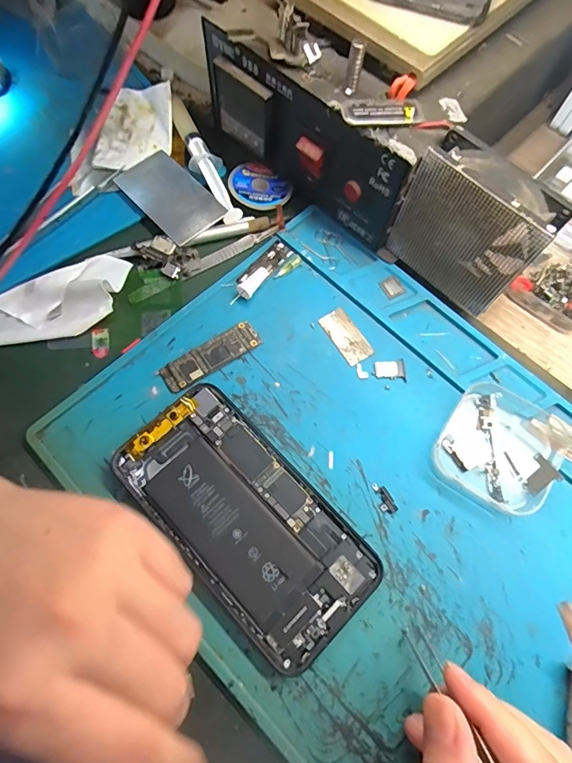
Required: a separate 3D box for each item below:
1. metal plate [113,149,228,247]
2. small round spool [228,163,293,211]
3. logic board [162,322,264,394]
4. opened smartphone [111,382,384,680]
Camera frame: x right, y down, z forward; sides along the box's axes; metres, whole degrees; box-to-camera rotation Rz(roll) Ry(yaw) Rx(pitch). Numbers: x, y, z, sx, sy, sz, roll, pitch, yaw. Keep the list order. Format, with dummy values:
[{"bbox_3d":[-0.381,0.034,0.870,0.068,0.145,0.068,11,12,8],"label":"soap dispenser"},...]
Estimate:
[{"bbox_3d":[-0.082,-0.131,0.314,0.044,0.006,0.076,-41,75,-15],"label":"metal plate"},{"bbox_3d":[-0.018,-0.140,0.315,0.043,0.010,0.037,2,69,0],"label":"small round spool"},{"bbox_3d":[-0.046,-0.016,0.273,0.064,0.004,0.019,-31,73,-12],"label":"logic board"},{"bbox_3d":[-0.023,0.073,0.241,0.074,0.008,0.147,-41,75,-15],"label":"opened smartphone"}]

